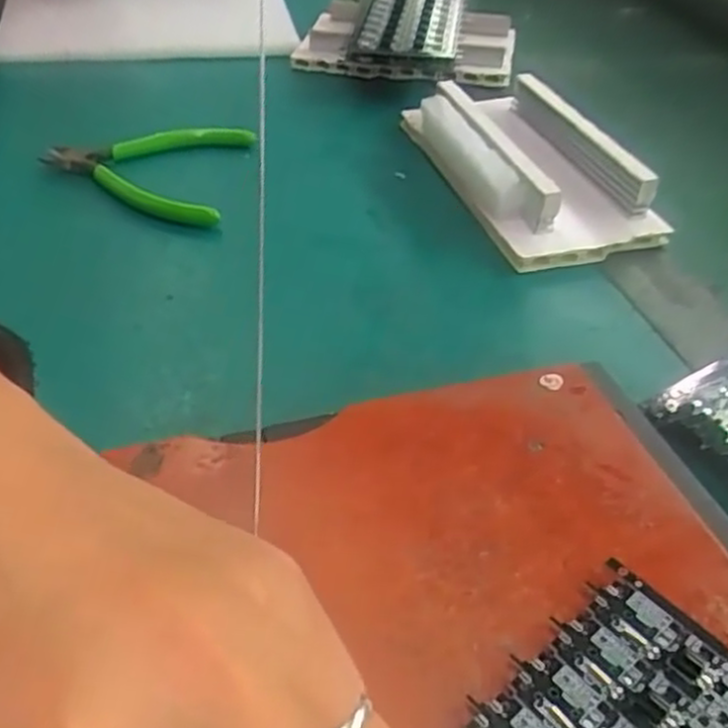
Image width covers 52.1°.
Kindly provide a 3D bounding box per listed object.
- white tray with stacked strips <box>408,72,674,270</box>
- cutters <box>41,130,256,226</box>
[{"bbox_3d":[0.088,-0.120,0.430,0.096,0.042,0.171,-14,46,-23],"label":"white tray with stacked strips"},{"bbox_3d":[-0.128,-0.111,0.424,0.112,0.017,0.094,9,41,1],"label":"cutters"}]

